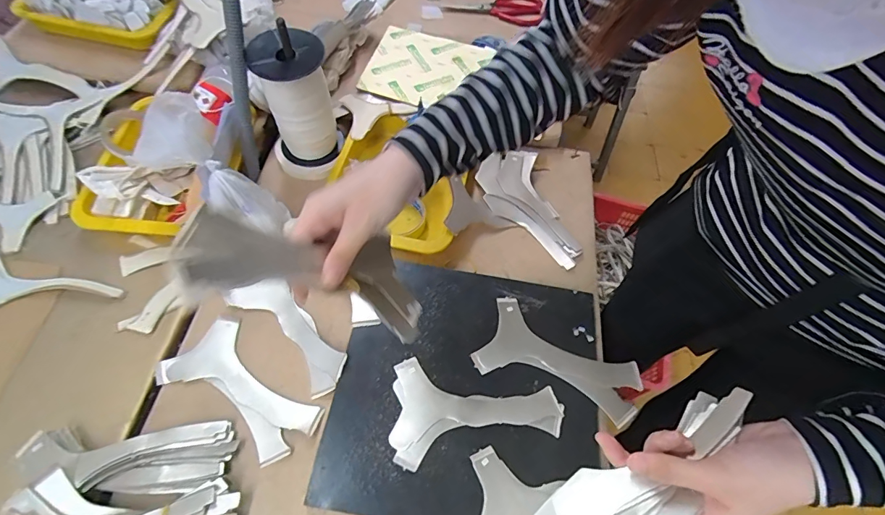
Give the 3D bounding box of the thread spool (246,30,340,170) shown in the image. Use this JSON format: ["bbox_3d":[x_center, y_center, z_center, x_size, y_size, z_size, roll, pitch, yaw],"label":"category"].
[{"bbox_3d":[-0.205,-0.216,0.608,0.086,0.185,0.085,2,60,-4],"label":"thread spool"}]

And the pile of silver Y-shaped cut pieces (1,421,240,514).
[{"bbox_3d":[-0.317,0.242,0.426,0.208,0.041,0.171,-8,61,-9],"label":"pile of silver Y-shaped cut pieces"}]

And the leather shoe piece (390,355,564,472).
[{"bbox_3d":[0.040,0.174,0.486,0.189,0.008,0.108,1,60,-4],"label":"leather shoe piece"}]

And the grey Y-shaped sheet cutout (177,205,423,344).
[{"bbox_3d":[-0.089,0.013,0.324,0.189,0.028,0.069,18,48,-39],"label":"grey Y-shaped sheet cutout"}]

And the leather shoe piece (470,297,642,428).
[{"bbox_3d":[0.142,0.129,0.520,0.191,0.011,0.097,25,61,10],"label":"leather shoe piece"}]

